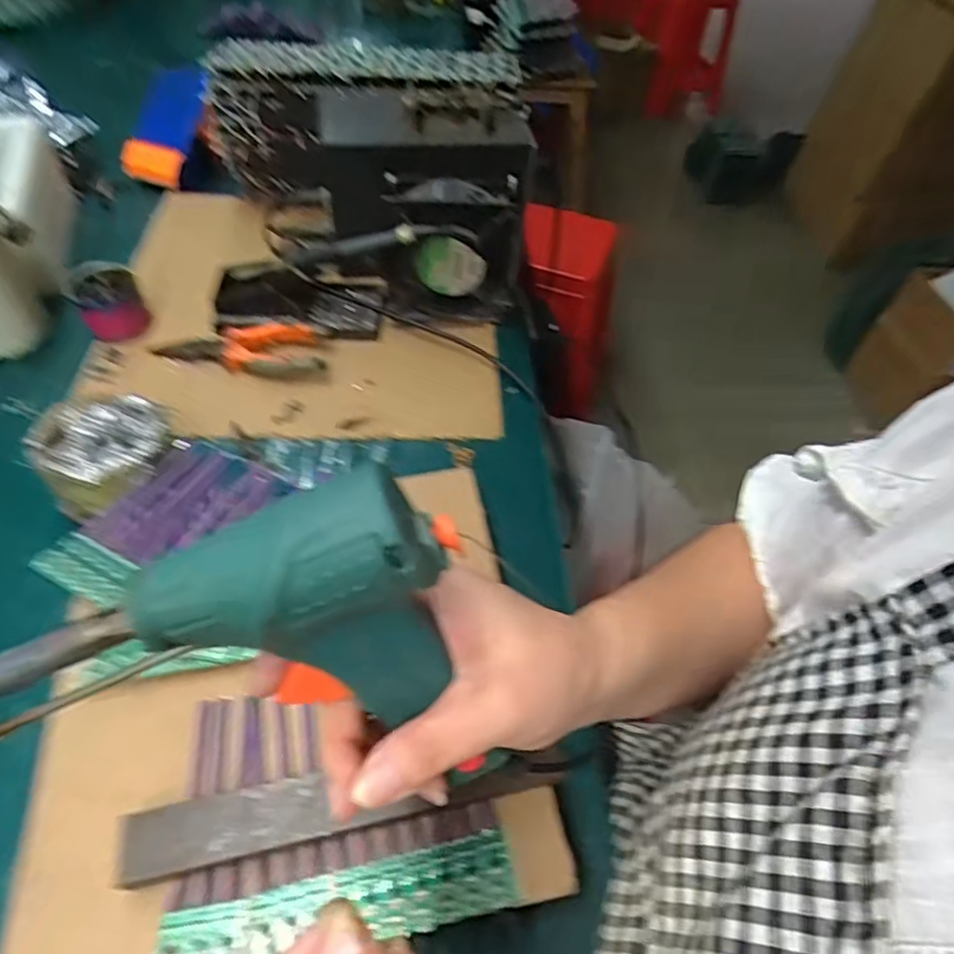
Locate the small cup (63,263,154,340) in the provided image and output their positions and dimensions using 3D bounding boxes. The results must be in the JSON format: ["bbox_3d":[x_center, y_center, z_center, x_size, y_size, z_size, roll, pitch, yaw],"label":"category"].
[{"bbox_3d":[-0.324,-0.153,0.559,0.053,0.046,0.056,2,50,-2],"label":"small cup"}]

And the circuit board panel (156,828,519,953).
[{"bbox_3d":[-0.064,0.199,0.291,0.160,0.006,0.033,-10,53,-10],"label":"circuit board panel"}]

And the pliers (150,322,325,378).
[{"bbox_3d":[-0.202,-0.114,0.551,0.146,0.019,0.047,7,50,2],"label":"pliers"}]

